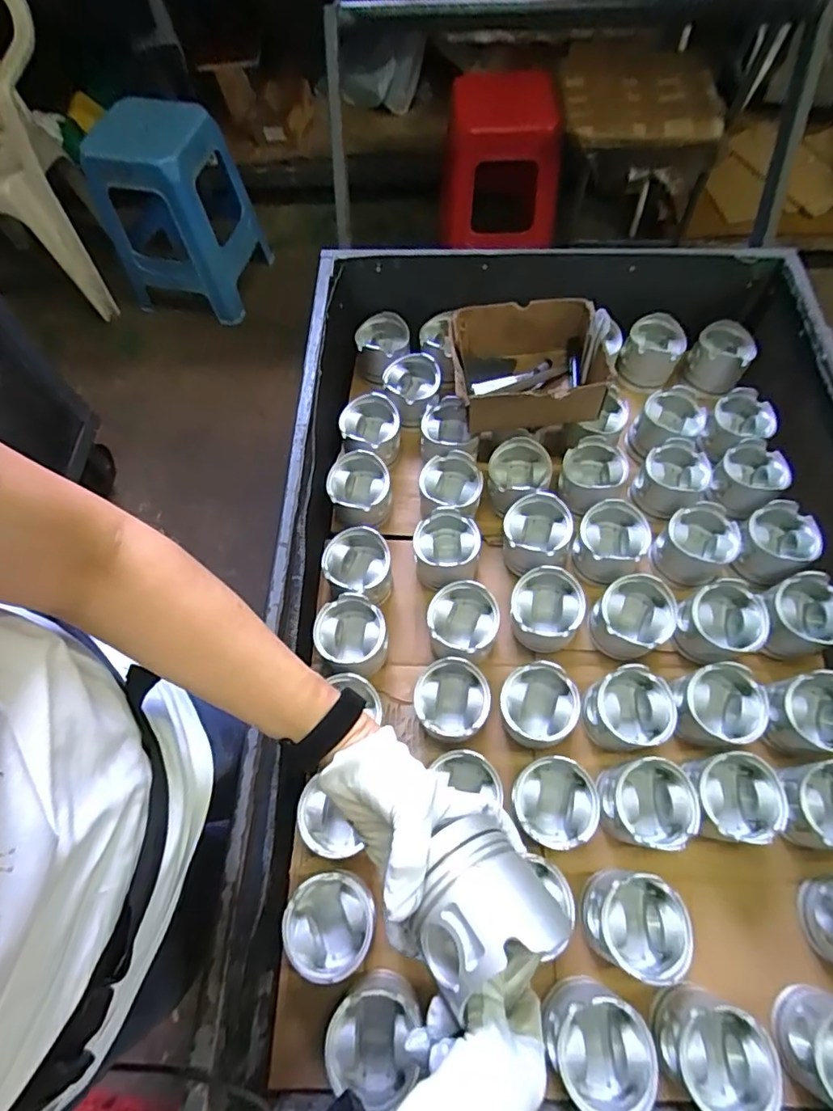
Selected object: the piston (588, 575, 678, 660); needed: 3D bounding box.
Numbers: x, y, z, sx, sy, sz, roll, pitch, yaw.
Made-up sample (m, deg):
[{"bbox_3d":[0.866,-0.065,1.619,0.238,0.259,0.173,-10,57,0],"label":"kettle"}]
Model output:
[{"bbox_3d":[0.286,0.084,0.725,0.098,0.079,0.095,-1,65,1],"label":"piston"}]

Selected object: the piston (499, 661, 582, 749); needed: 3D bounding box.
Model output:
[{"bbox_3d":[0.153,0.194,0.699,0.095,0.085,0.095,-1,65,1],"label":"piston"}]

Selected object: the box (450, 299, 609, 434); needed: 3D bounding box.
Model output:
[{"bbox_3d":[0.162,-0.276,0.821,0.210,0.107,0.169,0,65,1],"label":"box"}]

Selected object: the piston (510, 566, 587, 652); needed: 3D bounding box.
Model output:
[{"bbox_3d":[0.172,0.075,0.732,0.089,0.082,0.092,-1,65,1],"label":"piston"}]

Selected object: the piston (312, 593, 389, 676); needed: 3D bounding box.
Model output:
[{"bbox_3d":[-0.086,0.112,0.735,0.092,0.090,0.089,-1,65,1],"label":"piston"}]

